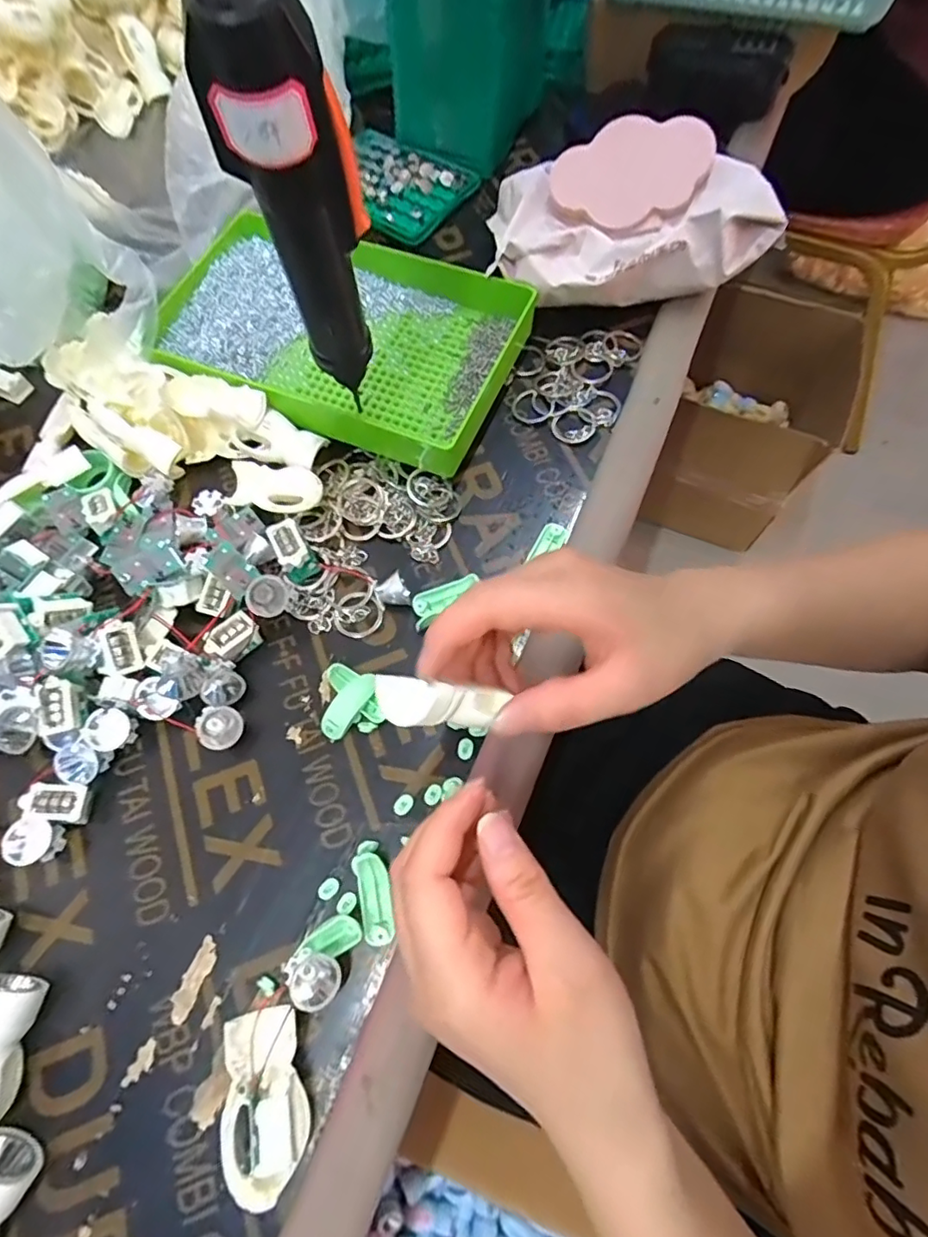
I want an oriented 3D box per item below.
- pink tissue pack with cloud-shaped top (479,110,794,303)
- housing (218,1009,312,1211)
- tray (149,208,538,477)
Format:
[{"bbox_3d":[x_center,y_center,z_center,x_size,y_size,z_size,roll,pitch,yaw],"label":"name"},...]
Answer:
[{"bbox_3d":[0.113,-0.273,0.398,0.186,0.075,0.107,3,68,4],"label":"pink tissue pack with cloud-shaped top"},{"bbox_3d":[-0.087,0.211,0.248,0.034,0.025,0.064,-8,67,0],"label":"housing"},{"bbox_3d":[-0.091,-0.204,0.400,0.246,0.032,0.151,21,70,11],"label":"tray"}]

